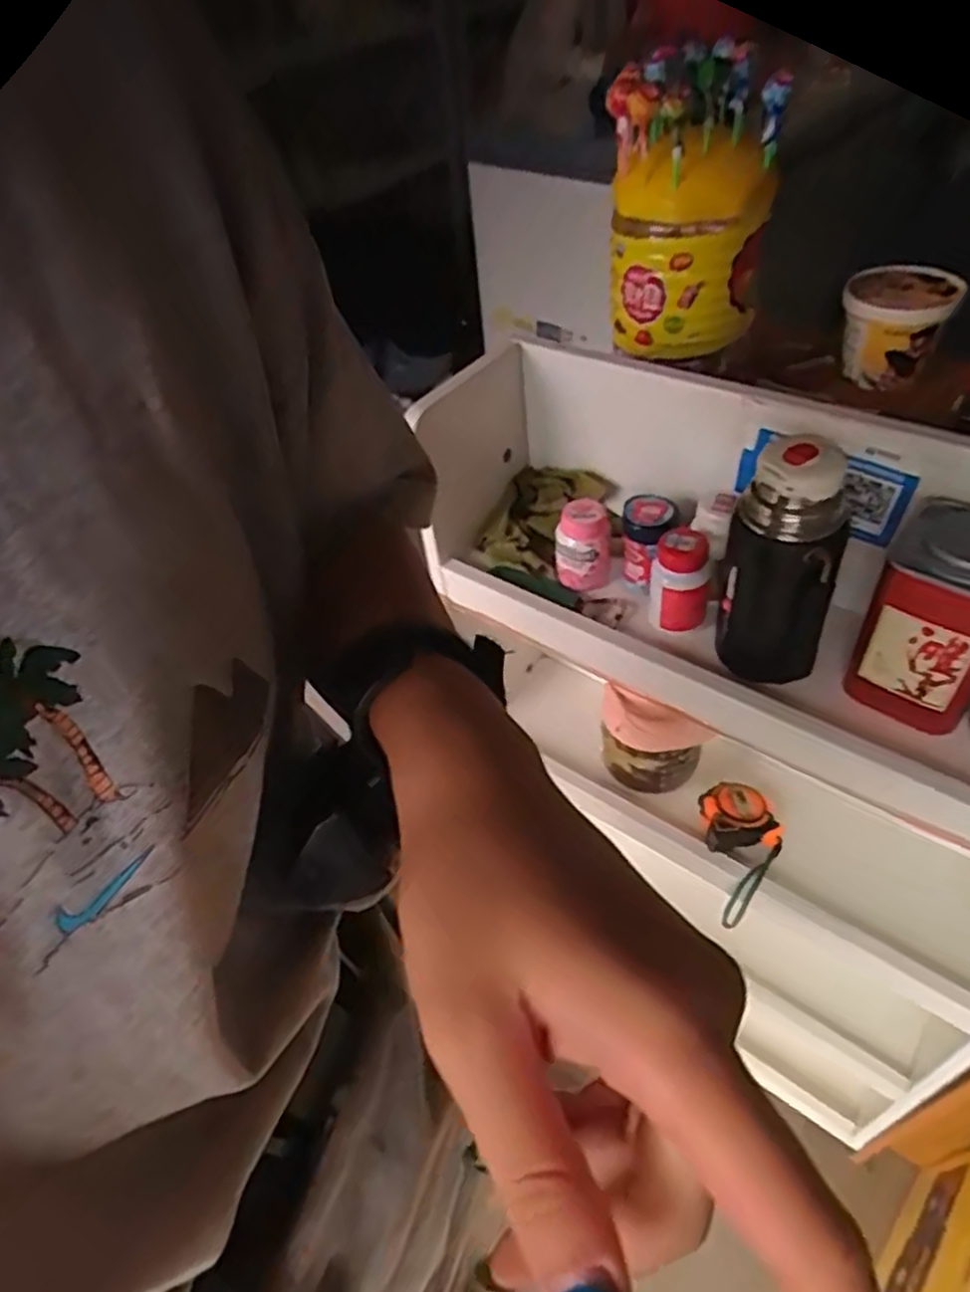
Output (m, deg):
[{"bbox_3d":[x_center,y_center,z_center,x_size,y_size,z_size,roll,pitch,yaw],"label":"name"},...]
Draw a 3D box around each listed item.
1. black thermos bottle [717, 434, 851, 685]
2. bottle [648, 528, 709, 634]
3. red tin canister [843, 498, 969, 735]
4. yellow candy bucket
[{"bbox_3d":[0.213,-0.052,0.540,0.070,0.185,0.069,2,48,9],"label":"black thermos bottle"},{"bbox_3d":[0.164,-0.053,0.631,0.047,0.087,0.038,11,50,16],"label":"bottle"},{"bbox_3d":[0.321,-0.021,0.530,0.086,0.147,0.088,25,55,27],"label":"red tin canister"},{"bbox_3d":[0.171,-0.367,0.636,0.129,0.212,0.108,7,49,13],"label":"yellow candy bucket"}]

